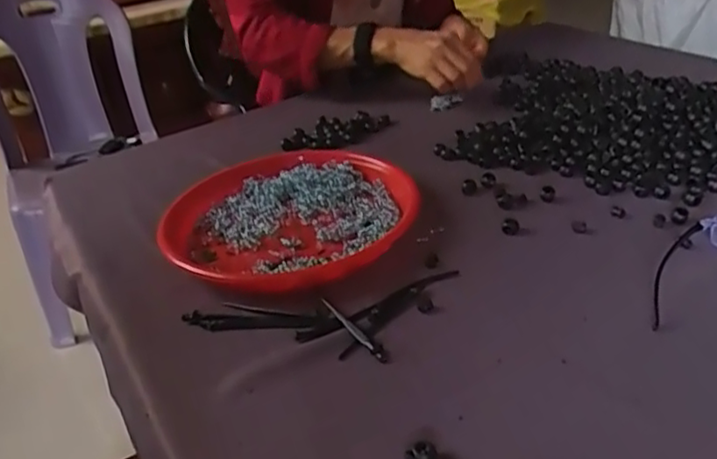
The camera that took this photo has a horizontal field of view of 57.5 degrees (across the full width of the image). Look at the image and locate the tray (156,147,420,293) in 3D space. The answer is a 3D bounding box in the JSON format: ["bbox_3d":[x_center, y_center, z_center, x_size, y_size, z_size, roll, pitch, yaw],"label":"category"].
[{"bbox_3d":[-0.070,-0.015,0.660,0.246,0.033,0.228,-24,34,-26],"label":"tray"}]

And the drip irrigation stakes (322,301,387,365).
[{"bbox_3d":[-0.006,0.077,0.515,0.010,0.006,0.090,-24,34,-26],"label":"drip irrigation stakes"}]

